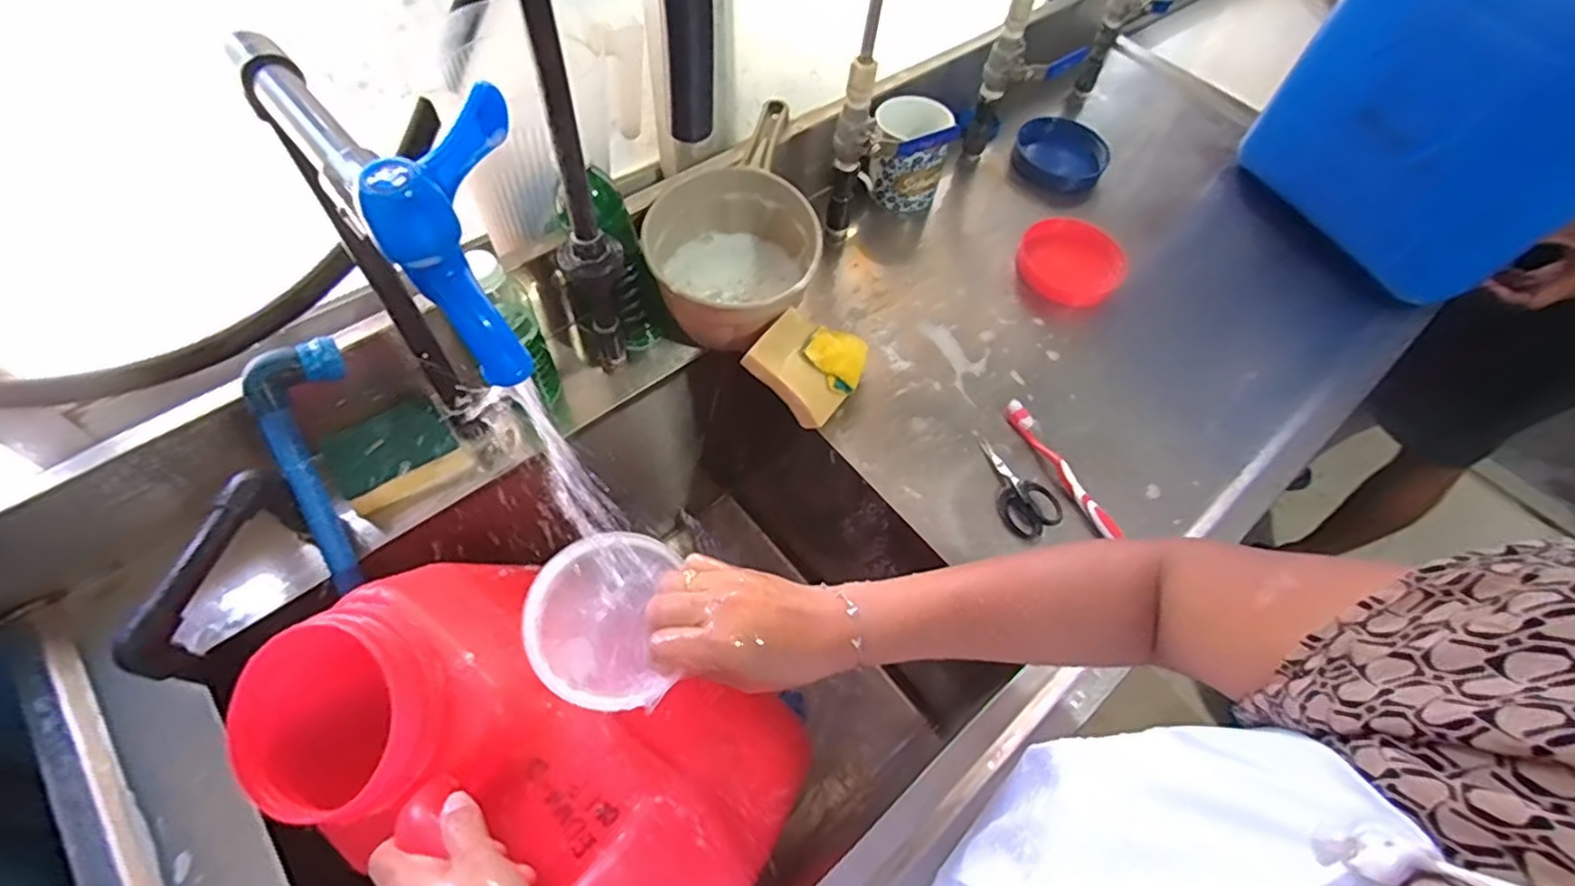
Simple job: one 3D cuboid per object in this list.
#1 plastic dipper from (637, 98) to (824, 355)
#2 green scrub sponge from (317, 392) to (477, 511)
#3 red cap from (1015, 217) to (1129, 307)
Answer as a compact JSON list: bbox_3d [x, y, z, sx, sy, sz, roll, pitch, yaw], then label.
[{"bbox_3d":[-0.056,-0.228,0.706,0.165,0.106,0.280,3,58,-2],"label":"plastic dipper"},{"bbox_3d":[-0.360,0.011,0.611,0.100,0.032,0.086,-36,67,-23],"label":"green scrub sponge"},{"bbox_3d":[0.336,-0.214,0.794,0.119,0.042,0.119,2,58,-3],"label":"red cap"}]

